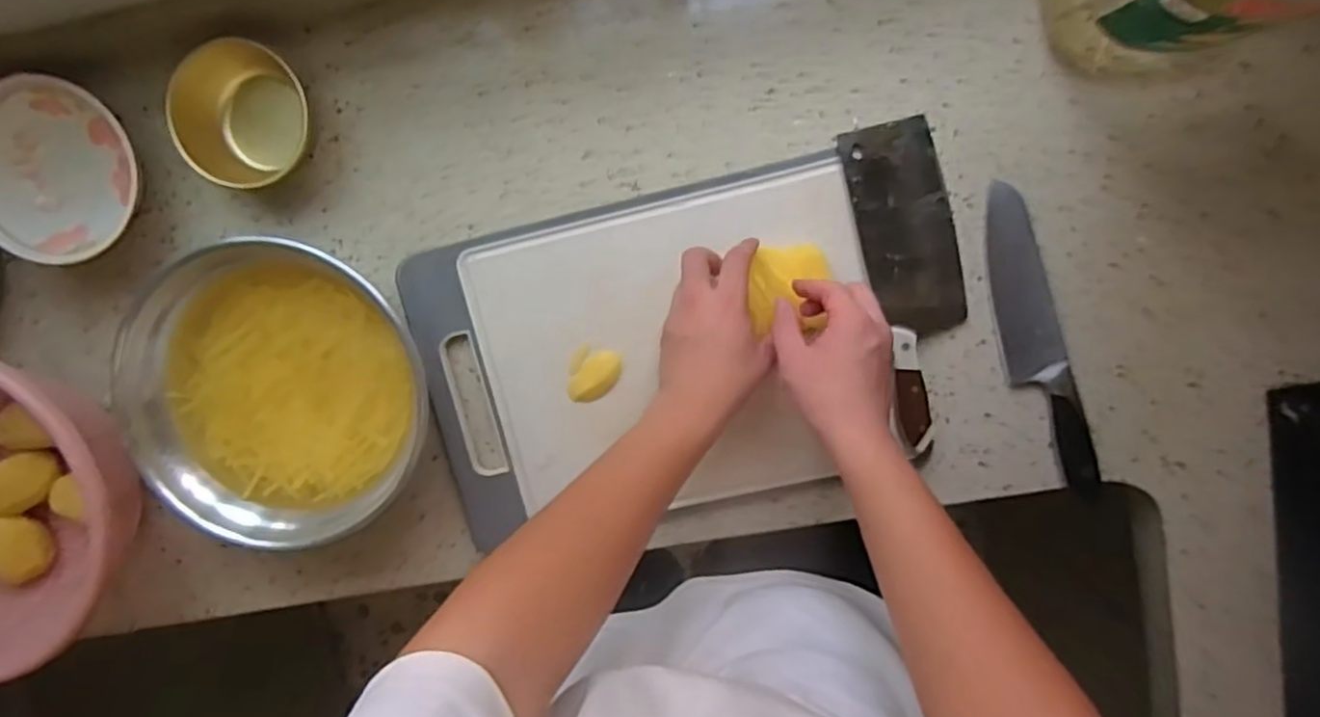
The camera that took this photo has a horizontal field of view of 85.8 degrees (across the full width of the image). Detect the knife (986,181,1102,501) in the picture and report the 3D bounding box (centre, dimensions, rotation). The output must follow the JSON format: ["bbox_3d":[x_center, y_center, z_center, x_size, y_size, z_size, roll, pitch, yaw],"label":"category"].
[{"bbox_3d":[0.328,-0.010,0.617,0.050,0.015,0.281,-17,97,6],"label":"knife"}]

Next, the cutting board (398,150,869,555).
[{"bbox_3d":[-0.011,0.004,0.630,0.385,0.023,0.285,-12,98,5],"label":"cutting board"}]

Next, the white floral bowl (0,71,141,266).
[{"bbox_3d":[-0.513,-0.160,0.617,0.136,0.057,0.146,0,99,3],"label":"white floral bowl"}]

